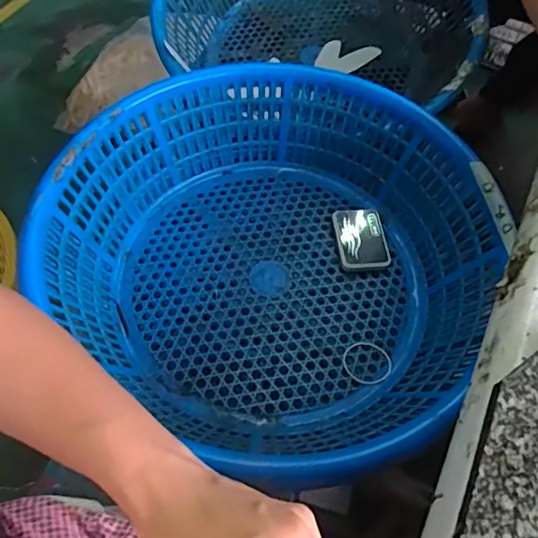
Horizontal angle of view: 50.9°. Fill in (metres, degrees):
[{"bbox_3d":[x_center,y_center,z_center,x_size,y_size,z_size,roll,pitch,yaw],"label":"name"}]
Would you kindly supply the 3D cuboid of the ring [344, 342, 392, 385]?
[{"bbox_3d":[0.120,0.113,0.682,0.060,0.005,0.054,-13,59,-15],"label":"ring"}]

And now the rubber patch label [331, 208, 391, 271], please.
[{"bbox_3d":[0.125,-0.043,0.768,0.066,0.009,0.097,-7,58,-6],"label":"rubber patch label"}]

